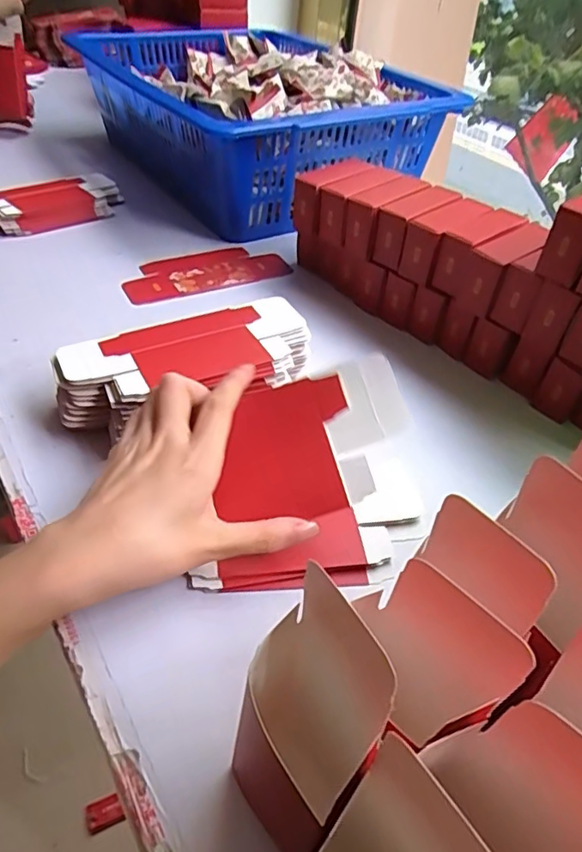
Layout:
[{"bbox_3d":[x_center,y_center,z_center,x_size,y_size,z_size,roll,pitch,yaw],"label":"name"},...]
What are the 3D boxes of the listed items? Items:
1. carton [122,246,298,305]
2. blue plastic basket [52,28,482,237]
[{"bbox_3d":[-0.092,-0.169,0.593,0.179,0.008,0.088,-21,49,-26],"label":"carton"},{"bbox_3d":[-0.038,-0.422,0.761,0.382,0.151,0.483,-22,50,-27],"label":"blue plastic basket"}]

